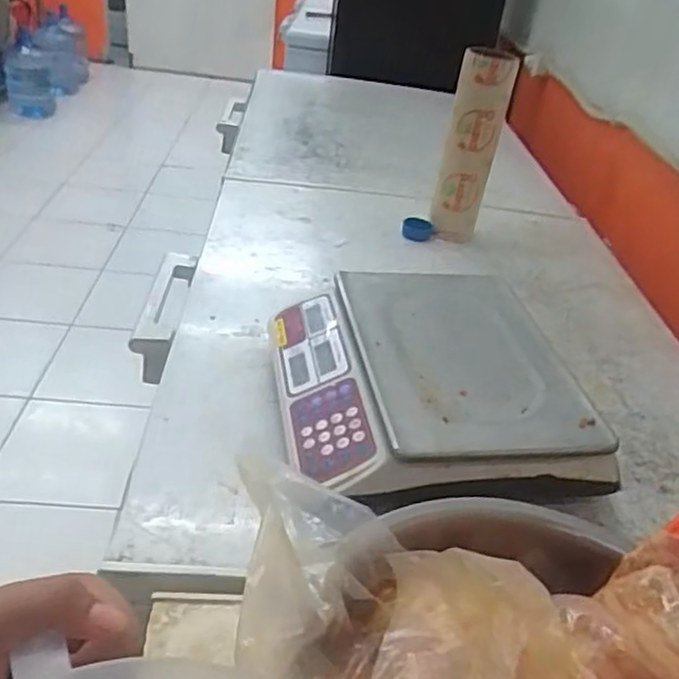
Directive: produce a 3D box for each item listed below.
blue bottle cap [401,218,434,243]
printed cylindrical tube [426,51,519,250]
[{"bbox_3d":[0.144,-0.202,1.247,0.057,0.030,0.032,11,34,7],"label":"blue bottle cap"},{"bbox_3d":[0.226,-0.320,1.181,0.093,0.328,0.083,11,34,7],"label":"printed cylindrical tube"}]

